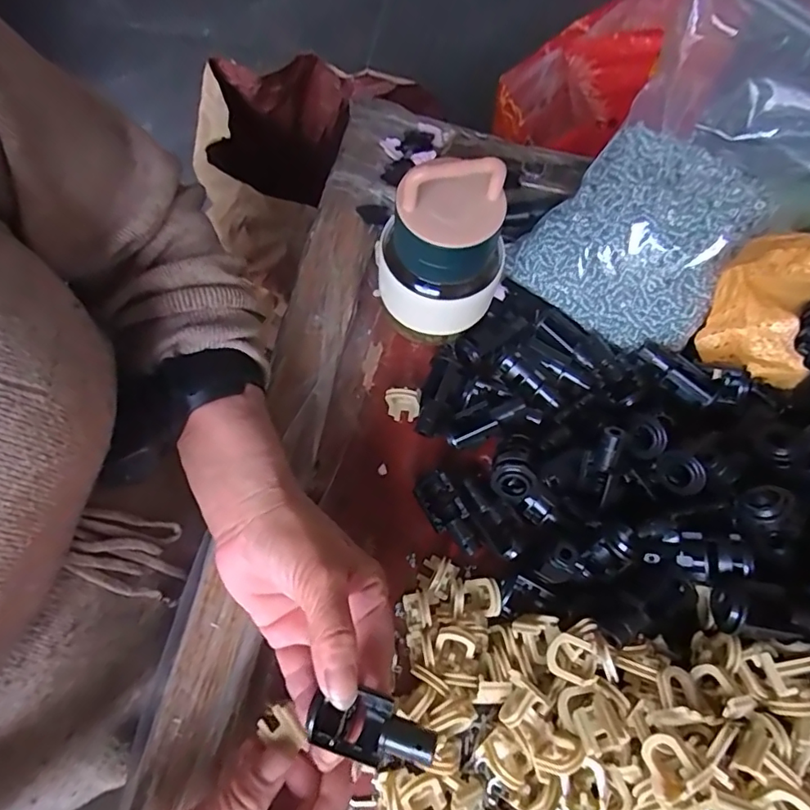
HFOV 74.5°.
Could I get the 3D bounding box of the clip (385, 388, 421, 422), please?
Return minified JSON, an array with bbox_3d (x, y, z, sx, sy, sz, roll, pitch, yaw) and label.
[{"bbox_3d":[-0.001,-0.001,0.352,0.022,0.022,0.015,-1,68,-2],"label":"clip"}]

